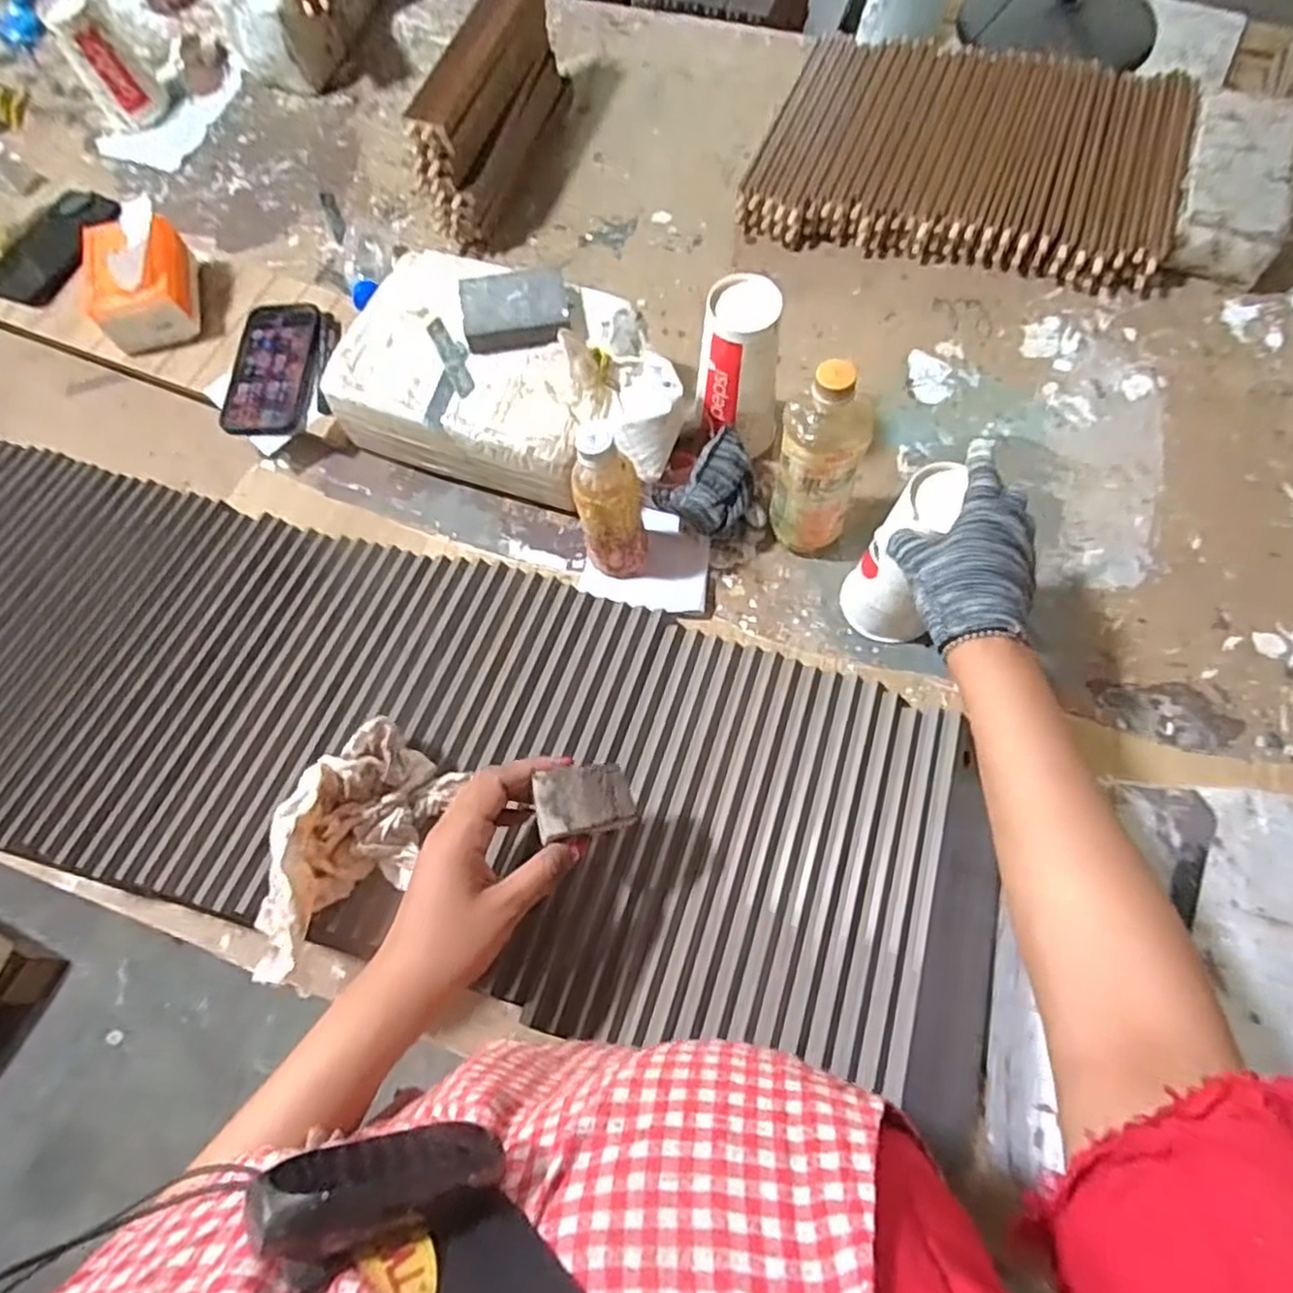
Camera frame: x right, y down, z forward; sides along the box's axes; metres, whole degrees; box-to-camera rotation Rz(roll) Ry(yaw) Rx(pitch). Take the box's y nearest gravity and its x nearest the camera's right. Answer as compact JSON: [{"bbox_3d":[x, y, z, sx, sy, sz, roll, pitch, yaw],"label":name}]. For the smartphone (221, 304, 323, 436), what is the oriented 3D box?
[{"bbox_3d":[-0.388,-0.296,0.771,0.089,0.020,0.159,4,68,3],"label":"smartphone"}]

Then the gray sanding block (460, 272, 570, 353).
[{"bbox_3d":[-0.122,-0.313,0.689,0.096,0.030,0.070,-5,61,-1],"label":"gray sanding block"}]

